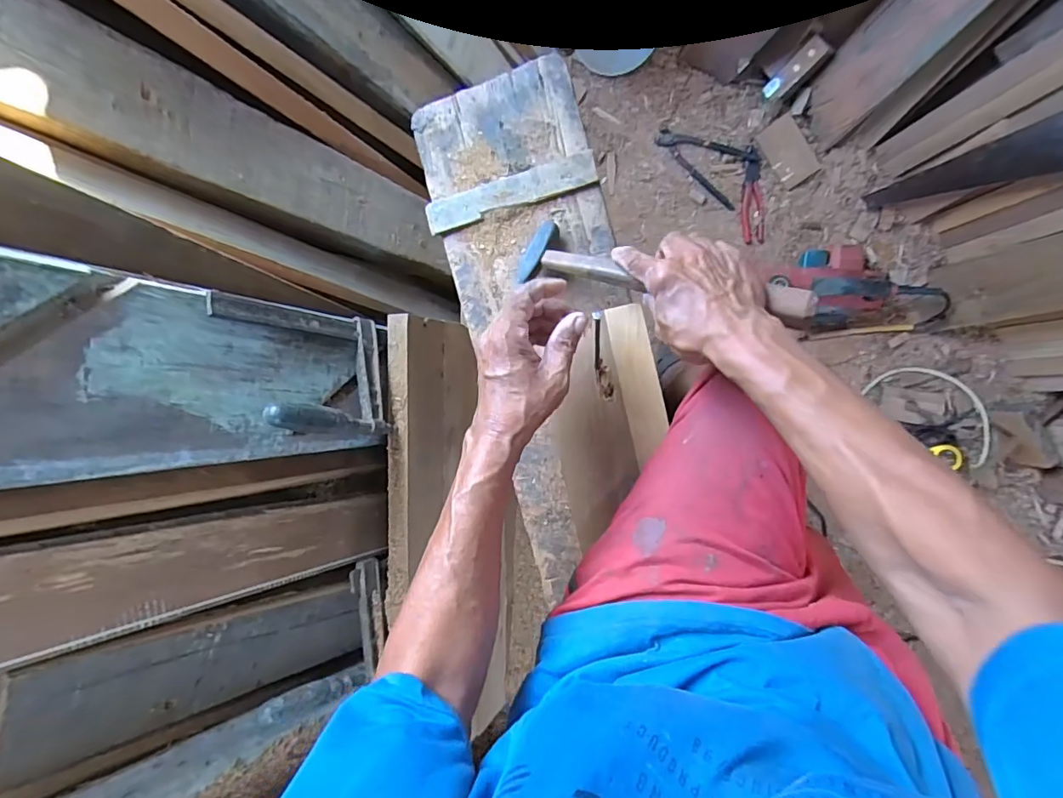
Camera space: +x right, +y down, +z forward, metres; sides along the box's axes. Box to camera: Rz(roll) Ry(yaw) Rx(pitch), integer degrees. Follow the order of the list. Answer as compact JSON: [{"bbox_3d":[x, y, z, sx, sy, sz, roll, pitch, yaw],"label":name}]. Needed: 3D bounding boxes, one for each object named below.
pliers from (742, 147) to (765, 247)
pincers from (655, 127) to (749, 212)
[{"bbox_3d":[0.473,-0.434,1.082,0.046,0.026,0.192,-6,94,8],"label":"pliers"},{"bbox_3d":[0.374,-0.515,1.068,0.218,0.020,0.104,40,99,3],"label":"pincers"}]

